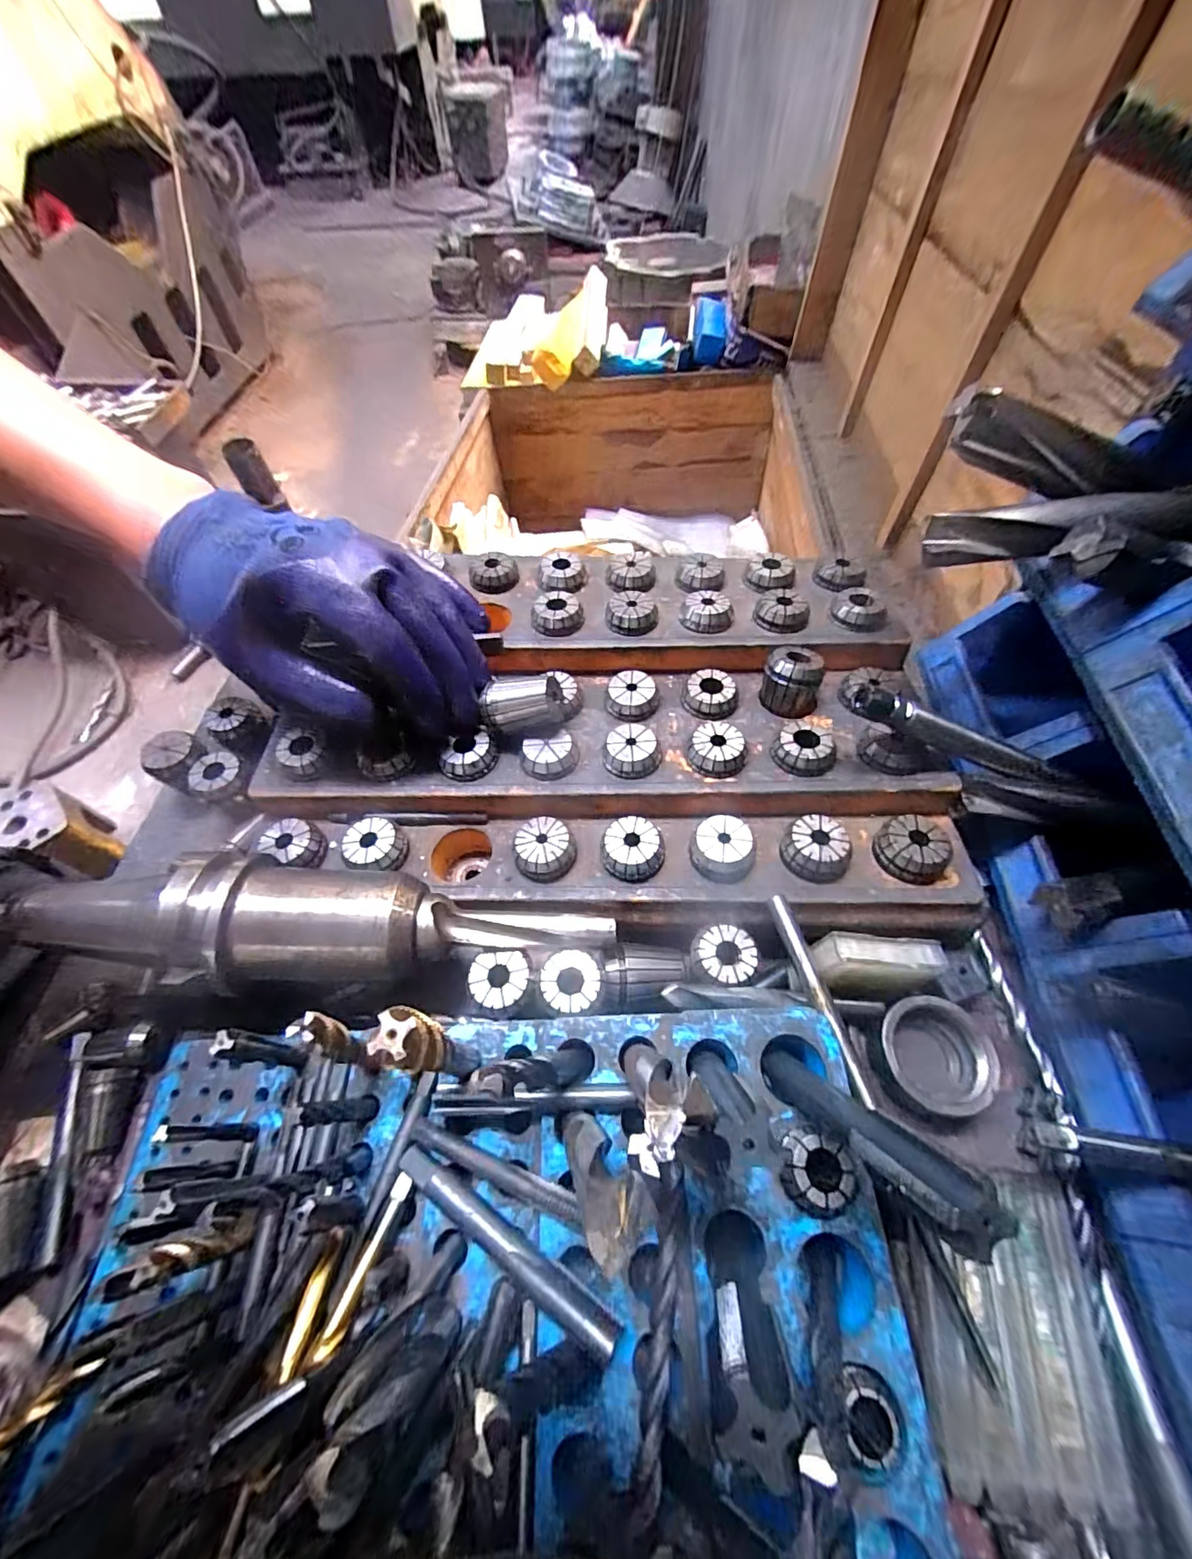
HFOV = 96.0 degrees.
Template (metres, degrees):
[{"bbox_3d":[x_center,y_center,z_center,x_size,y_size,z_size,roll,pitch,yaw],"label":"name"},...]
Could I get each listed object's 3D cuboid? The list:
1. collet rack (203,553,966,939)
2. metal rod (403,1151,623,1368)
[{"bbox_3d":[0.007,-0.043,0.307,0.355,0.046,0.227,5,59,5],"label":"collet rack"},{"bbox_3d":[-0.033,0.160,0.185,0.092,0.015,0.011,27,63,18],"label":"metal rod"}]

